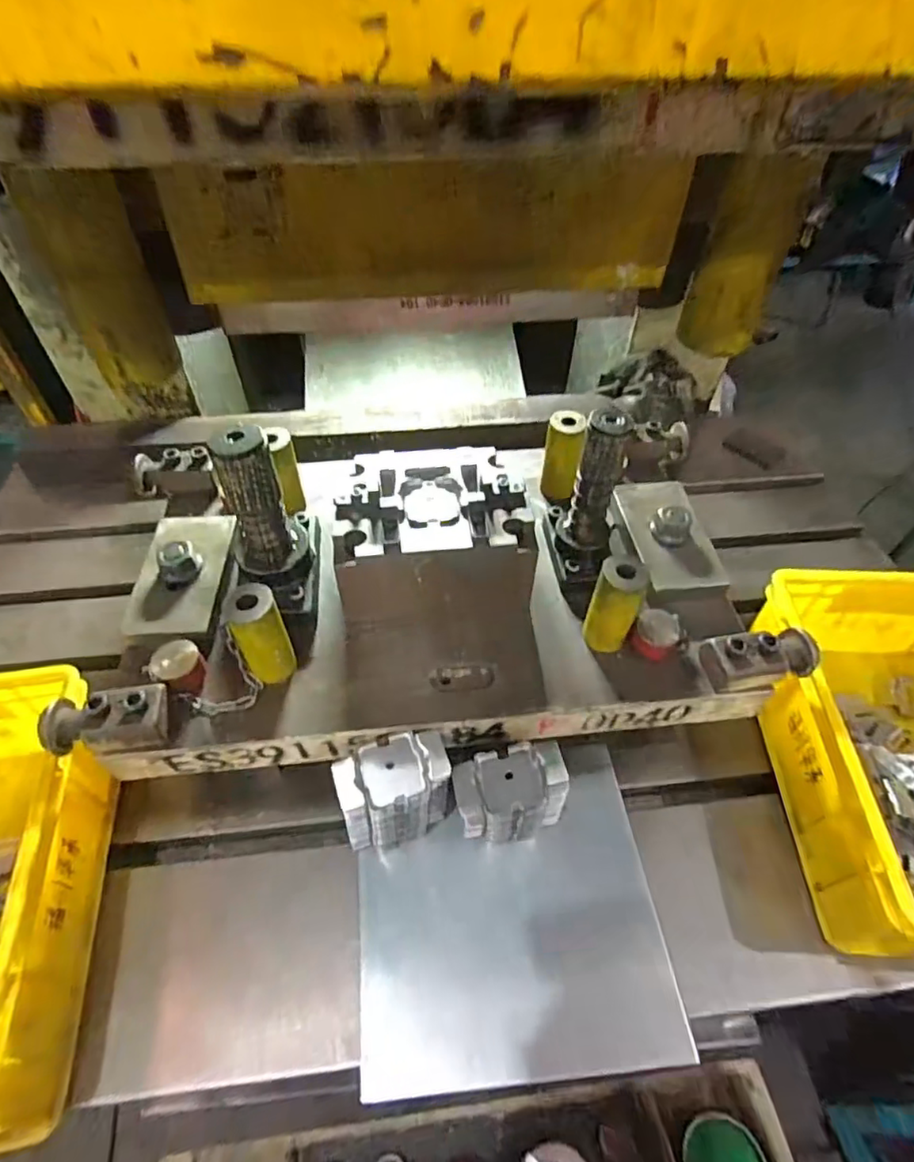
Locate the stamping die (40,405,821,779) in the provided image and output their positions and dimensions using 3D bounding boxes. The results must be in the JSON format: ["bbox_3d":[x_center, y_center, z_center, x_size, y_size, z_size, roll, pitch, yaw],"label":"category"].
[{"bbox_3d":[-0.026,-0.021,0.536,0.632,0.199,0.319,-8,50,-9],"label":"stamping die"}]

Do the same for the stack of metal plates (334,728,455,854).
[{"bbox_3d":[-0.052,0.194,0.520,0.094,0.135,0.059,-7,50,-8],"label":"stack of metal plates"}]

